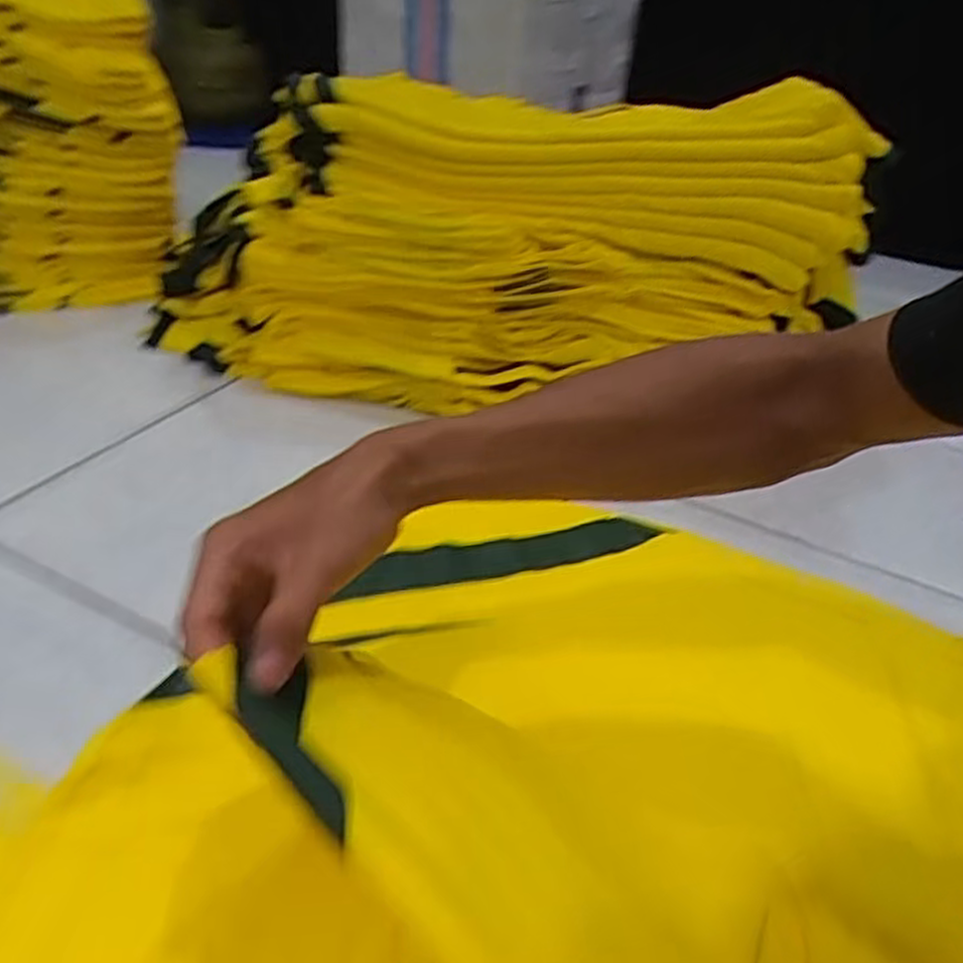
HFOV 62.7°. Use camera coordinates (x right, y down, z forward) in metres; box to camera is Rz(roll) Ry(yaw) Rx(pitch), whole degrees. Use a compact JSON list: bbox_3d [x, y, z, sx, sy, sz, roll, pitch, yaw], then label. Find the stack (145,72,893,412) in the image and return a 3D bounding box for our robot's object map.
[{"bbox_3d":[0.013,-0.295,0.879,0.793,0.304,0.288,-2,33,10],"label":"stack"}]

